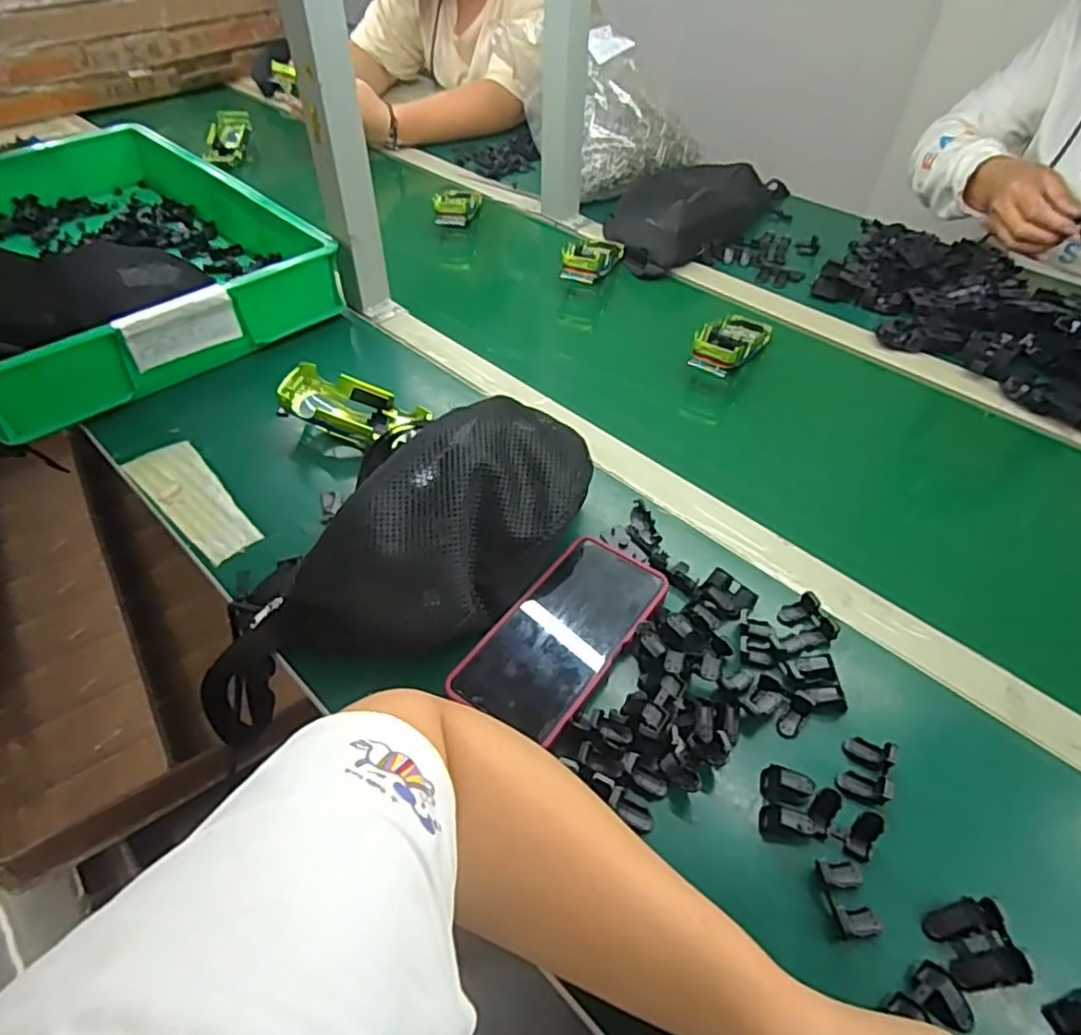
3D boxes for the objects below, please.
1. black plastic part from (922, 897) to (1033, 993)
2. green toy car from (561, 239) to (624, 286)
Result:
[{"bbox_3d":[0.223,0.218,0.335,0.037,0.010,0.038,-6,48,-7],"label":"black plastic part"},{"bbox_3d":[0.065,-0.327,0.831,0.059,0.035,0.126,15,38,12],"label":"green toy car"}]

